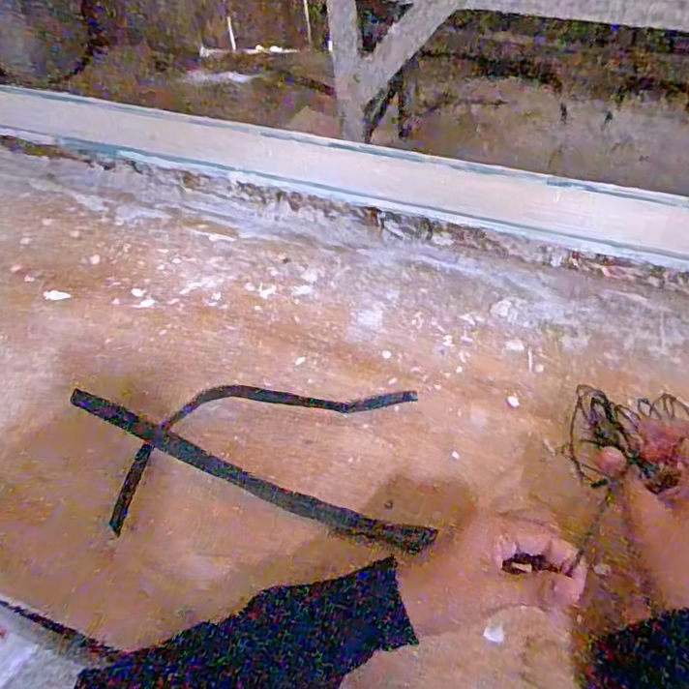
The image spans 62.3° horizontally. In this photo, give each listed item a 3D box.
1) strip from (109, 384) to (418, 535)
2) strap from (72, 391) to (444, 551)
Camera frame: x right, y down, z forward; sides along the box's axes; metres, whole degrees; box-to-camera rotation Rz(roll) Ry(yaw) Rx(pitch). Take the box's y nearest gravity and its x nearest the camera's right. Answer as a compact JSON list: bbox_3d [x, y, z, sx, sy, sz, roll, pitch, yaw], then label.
[{"bbox_3d":[-0.083,0.066,0.524,0.282,0.013,0.097,-23,53,-12],"label":"strip"},{"bbox_3d":[-0.093,0.105,0.482,0.331,0.027,0.026,16,55,17],"label":"strap"}]

